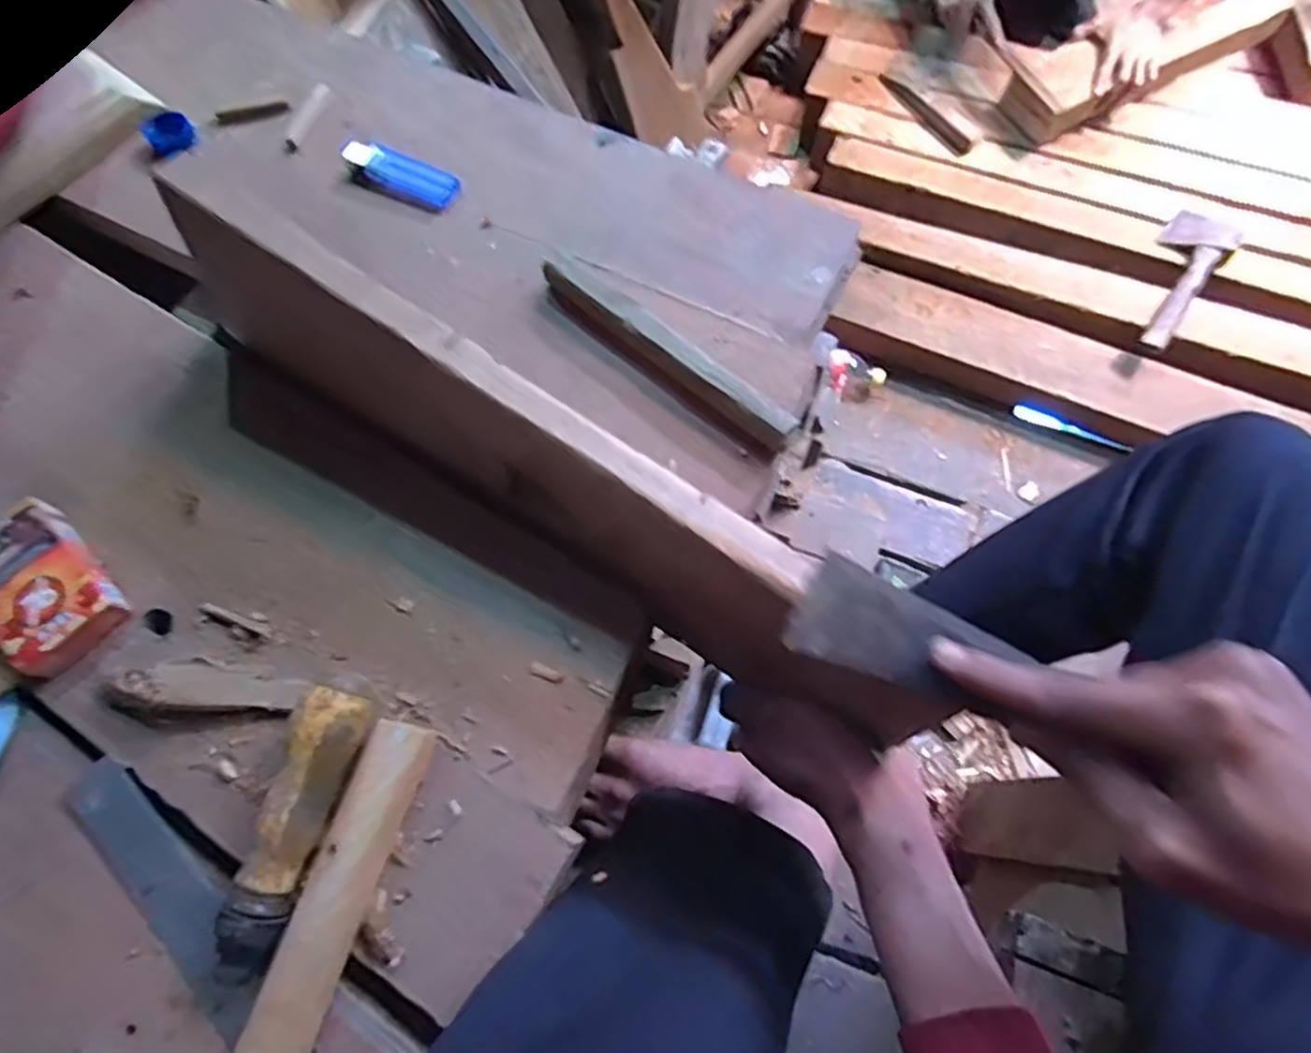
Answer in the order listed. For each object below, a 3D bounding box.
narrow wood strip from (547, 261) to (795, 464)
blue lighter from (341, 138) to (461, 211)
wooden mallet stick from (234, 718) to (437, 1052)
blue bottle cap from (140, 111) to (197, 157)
[{"bbox_3d":[0.005,-0.104,0.434,0.181,0.027,0.025,39,74,14],"label":"narrow wood strip"},{"bbox_3d":[-0.177,-0.246,0.503,0.087,0.011,0.031,24,71,9],"label":"blue lighter"},{"bbox_3d":[-0.154,0.187,0.328,0.031,0.025,0.198,16,70,6],"label":"wooden mallet stick"},{"bbox_3d":[-0.348,-0.282,0.519,0.031,0.011,0.033,0,69,0],"label":"blue bottle cap"}]

